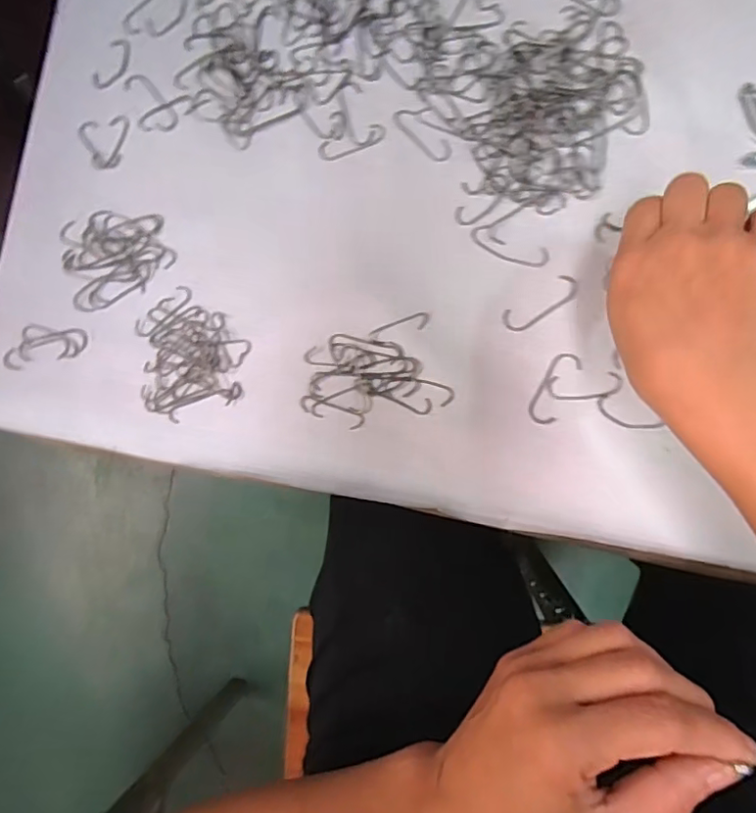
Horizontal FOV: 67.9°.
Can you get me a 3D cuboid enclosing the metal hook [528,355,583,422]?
[{"bbox_3d":[0.105,-0.011,0.333,0.017,0.004,0.046,28,88,7],"label":"metal hook"}]

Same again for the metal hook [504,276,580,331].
[{"bbox_3d":[0.098,-0.062,0.337,0.049,0.004,0.016,-32,83,2],"label":"metal hook"}]

